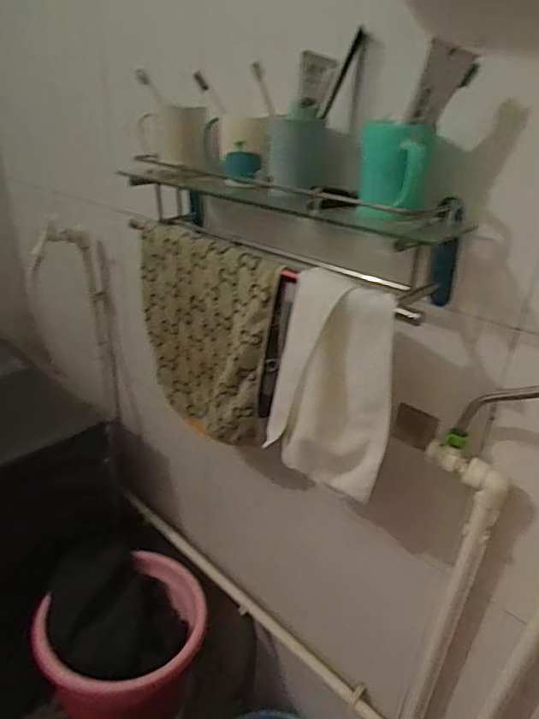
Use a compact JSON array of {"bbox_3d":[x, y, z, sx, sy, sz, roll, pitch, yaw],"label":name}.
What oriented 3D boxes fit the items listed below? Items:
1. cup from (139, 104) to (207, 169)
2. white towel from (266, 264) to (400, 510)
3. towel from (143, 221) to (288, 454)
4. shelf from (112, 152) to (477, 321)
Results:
[{"bbox_3d":[-0.162,-0.370,0.839,0.109,0.090,0.081,0,28,-3],"label":"cup"},{"bbox_3d":[0.080,0.040,0.699,0.181,0.307,0.035,18,32,28],"label":"white towel"},{"bbox_3d":[-0.118,-0.031,0.890,0.058,0.357,0.329,-22,36,-38],"label":"towel"},{"bbox_3d":[0.003,-0.223,0.786,0.593,0.124,0.157,26,36,37],"label":"shelf"}]

